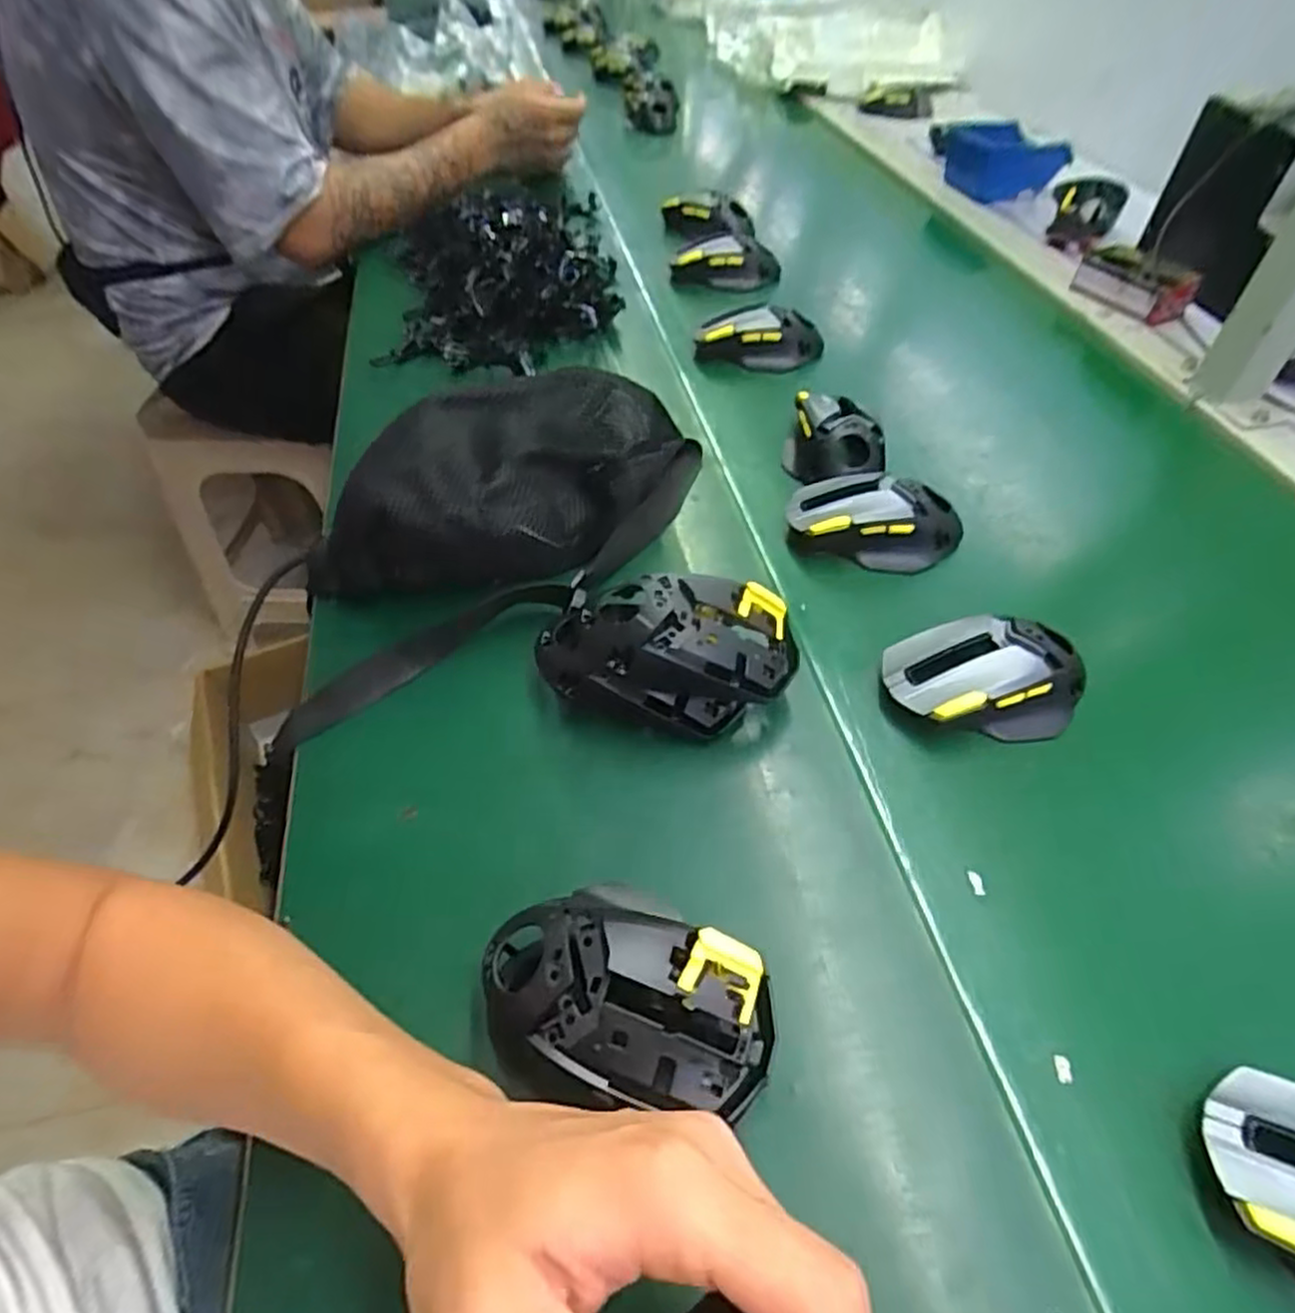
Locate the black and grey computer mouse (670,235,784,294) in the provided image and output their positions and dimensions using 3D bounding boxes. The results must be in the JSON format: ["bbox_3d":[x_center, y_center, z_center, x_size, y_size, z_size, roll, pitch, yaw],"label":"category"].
[{"bbox_3d":[0.082,-0.416,0.782,0.117,0.045,0.047,9,50,9],"label":"black and grey computer mouse"}]

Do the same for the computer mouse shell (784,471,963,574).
[{"bbox_3d":[0.157,-0.097,0.506,0.117,0.040,0.069,11,51,13],"label":"computer mouse shell"}]

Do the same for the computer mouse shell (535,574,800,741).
[{"bbox_3d":[0.010,-0.002,0.405,0.141,0.071,0.073,-2,49,2],"label":"computer mouse shell"}]

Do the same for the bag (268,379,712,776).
[{"bbox_3d":[-0.104,-0.092,0.482,0.334,0.092,0.152,-24,52,-16],"label":"bag"}]

